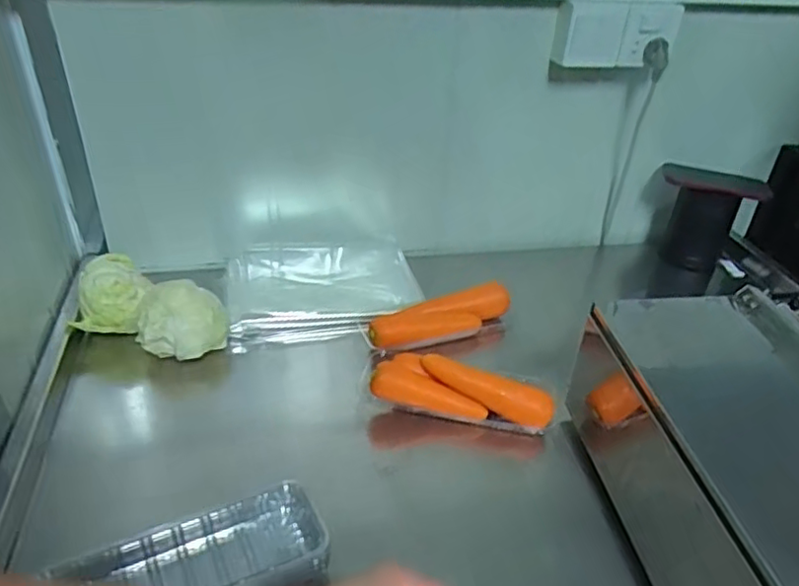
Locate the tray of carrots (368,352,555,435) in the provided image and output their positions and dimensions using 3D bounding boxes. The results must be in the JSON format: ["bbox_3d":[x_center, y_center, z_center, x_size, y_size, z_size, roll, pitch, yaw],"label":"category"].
[{"bbox_3d":[0.076,0.118,0.750,0.219,0.054,0.064,8,34,7],"label":"tray of carrots"}]

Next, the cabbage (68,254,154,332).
[{"bbox_3d":[-0.371,-0.002,0.817,0.090,0.075,0.106,7,34,5],"label":"cabbage"}]

